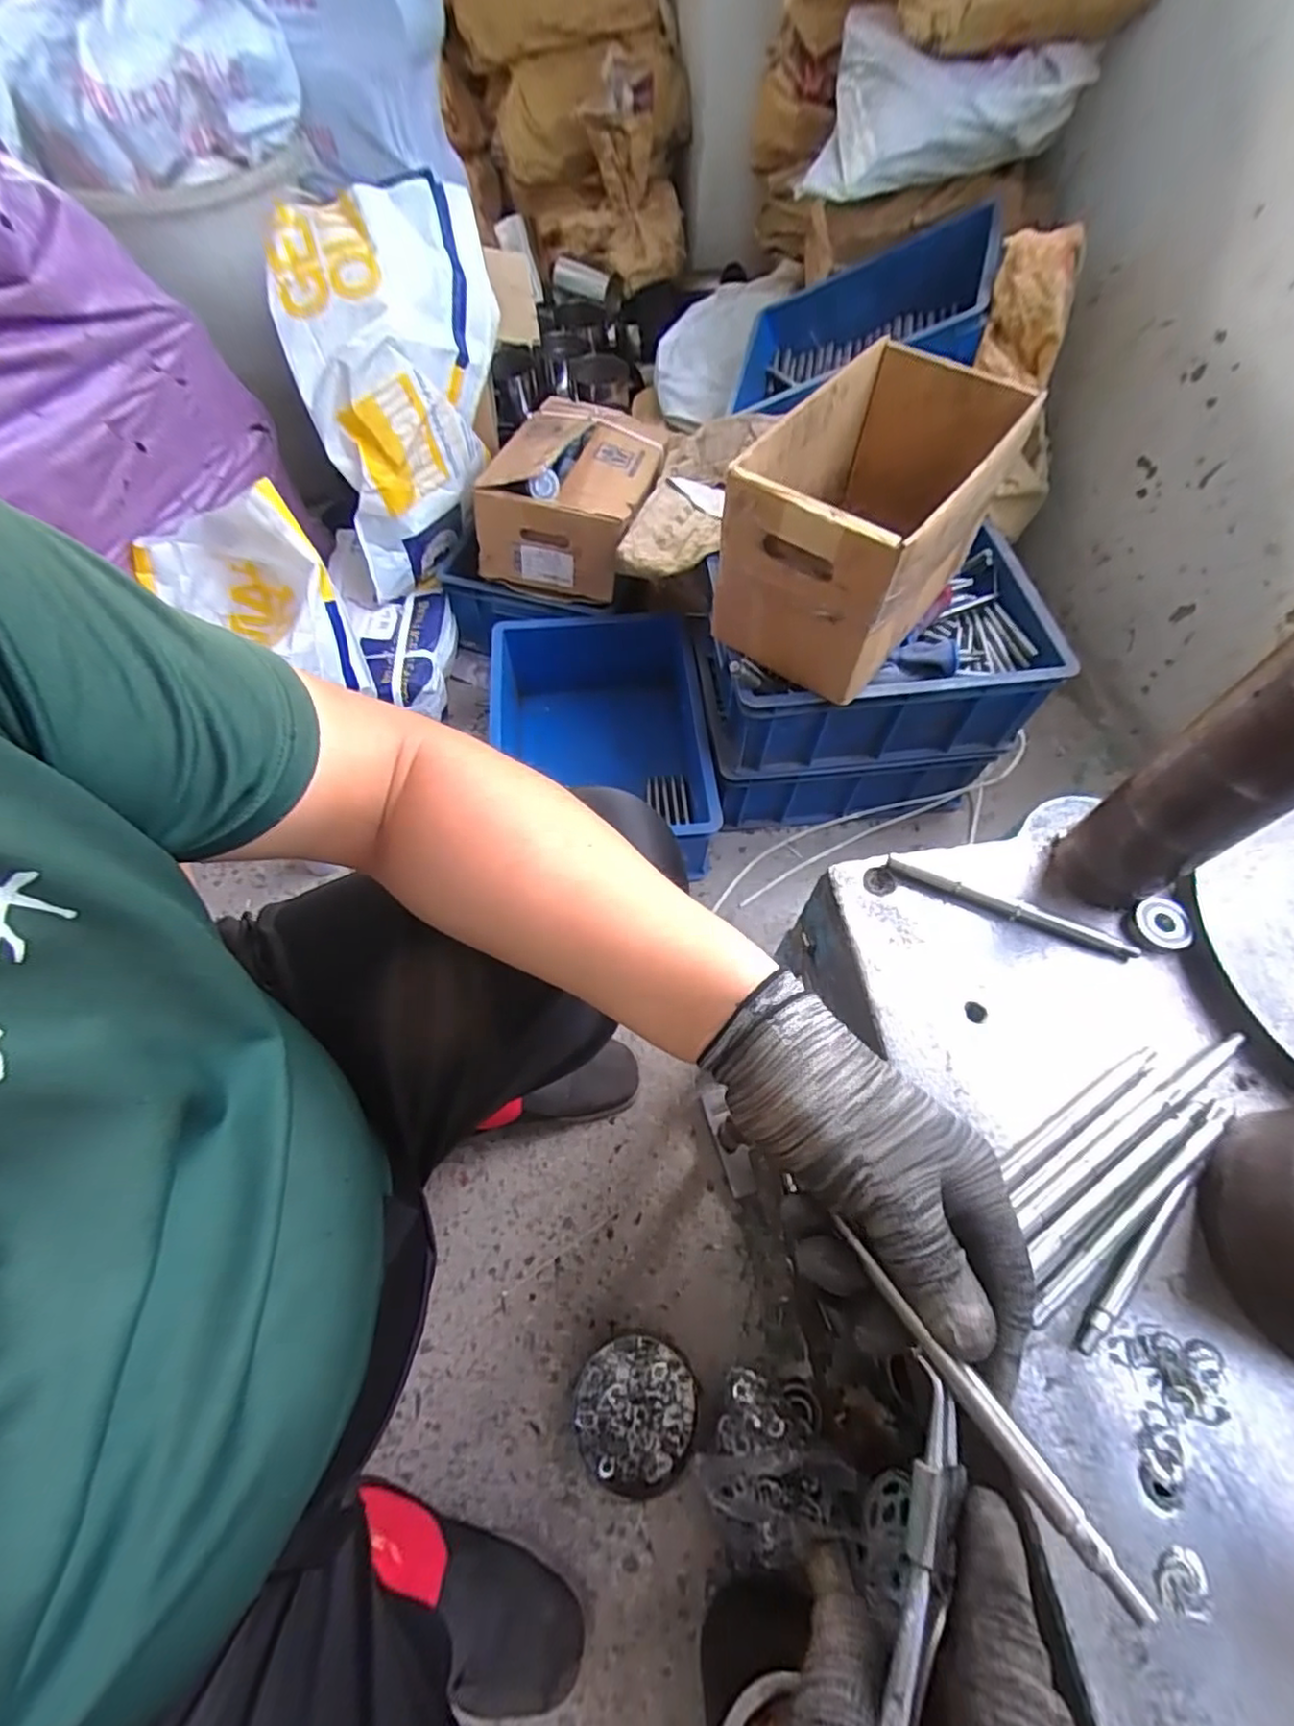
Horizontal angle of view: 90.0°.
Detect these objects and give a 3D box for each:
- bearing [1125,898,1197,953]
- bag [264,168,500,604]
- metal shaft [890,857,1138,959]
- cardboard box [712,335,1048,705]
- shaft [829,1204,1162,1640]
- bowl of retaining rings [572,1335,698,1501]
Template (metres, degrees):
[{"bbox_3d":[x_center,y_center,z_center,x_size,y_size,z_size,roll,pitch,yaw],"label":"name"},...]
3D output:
[{"bbox_3d":[0.339,0.042,0.429,0.032,0.017,0.035,0,62,-1],"label":"bearing"},{"bbox_3d":[-0.337,-0.673,0.945,0.280,0.364,0.294,-15,63,-8],"label":"bag"},{"bbox_3d":[0.242,0.031,0.435,0.160,0.013,0.012,21,64,10],"label":"metal shaft"},{"bbox_3d":[0.240,-0.377,0.714,0.199,0.196,0.303,34,67,16],"label":"cardboard box"},{"bbox_3d":[0.112,0.184,0.229,0.010,0.006,0.123,-29,40,-15],"label":"shaft"},{"bbox_3d":[-0.012,0.547,0.646,0.120,0.032,0.116,0,62,0],"label":"bowl of retaining rings"}]

